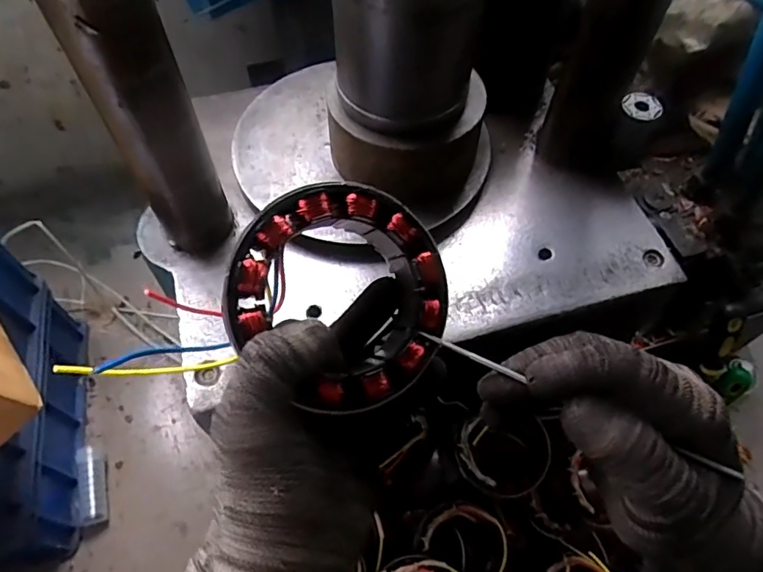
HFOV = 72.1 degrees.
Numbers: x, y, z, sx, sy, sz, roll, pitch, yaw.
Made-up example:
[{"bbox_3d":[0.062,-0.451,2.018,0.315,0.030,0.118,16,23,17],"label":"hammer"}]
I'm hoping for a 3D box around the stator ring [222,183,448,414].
[{"bbox_3d":[-0.020,0.002,0.278,0.114,0.024,0.105,1,87,-19],"label":"stator ring"}]

